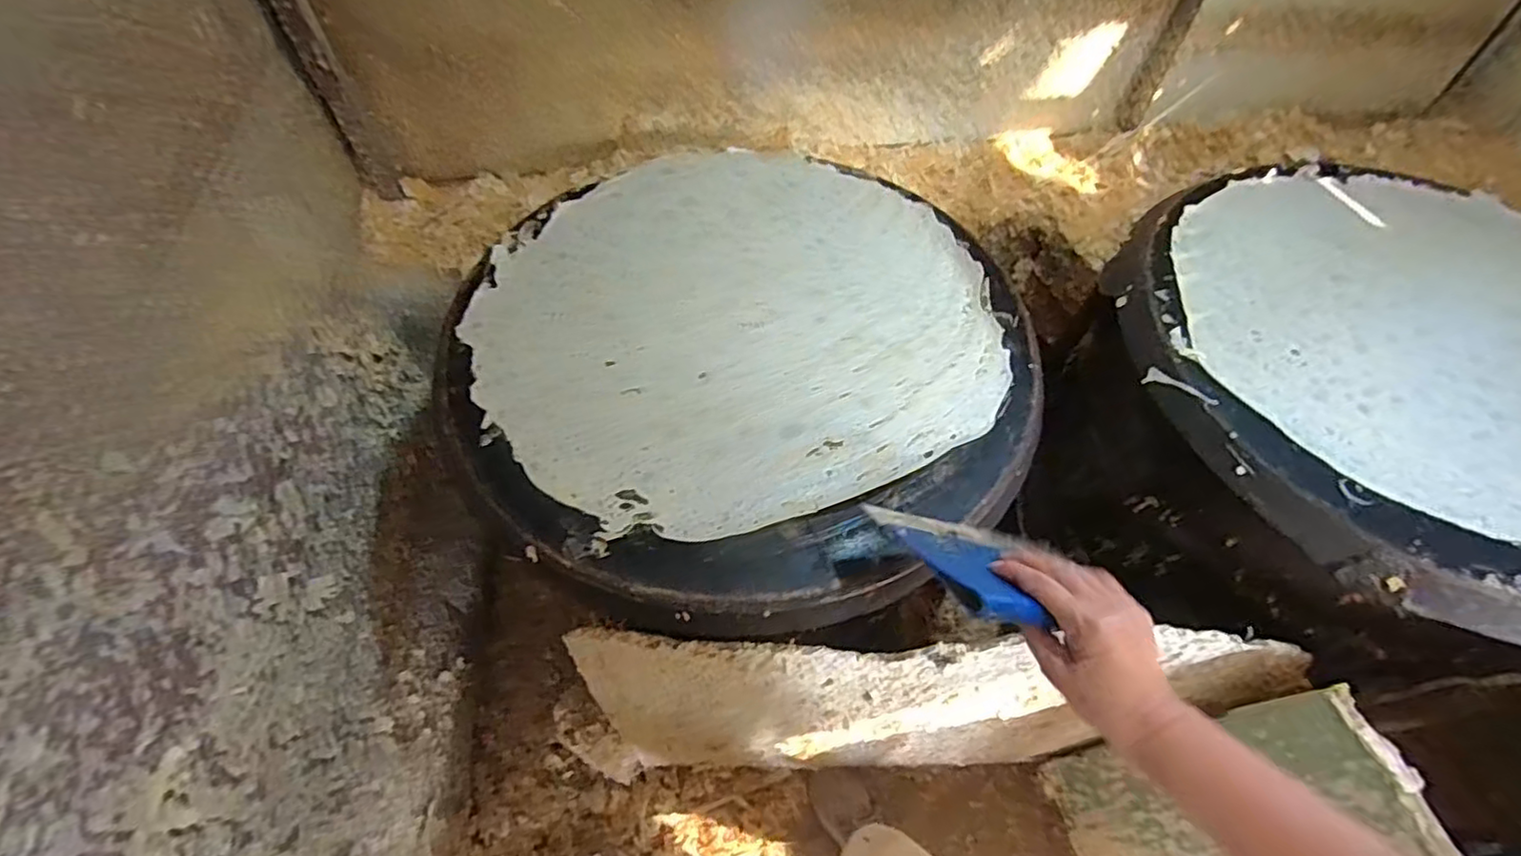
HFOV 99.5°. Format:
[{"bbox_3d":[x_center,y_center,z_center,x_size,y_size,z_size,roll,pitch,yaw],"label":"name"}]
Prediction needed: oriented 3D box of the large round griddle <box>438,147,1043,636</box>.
[{"bbox_3d":[-0.019,-0.099,0.689,0.581,0.026,0.603,1,57,-1],"label":"large round griddle"}]

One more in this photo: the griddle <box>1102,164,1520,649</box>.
[{"bbox_3d":[0.719,-0.069,0.695,0.582,0.084,0.589,1,57,-1],"label":"griddle"}]

